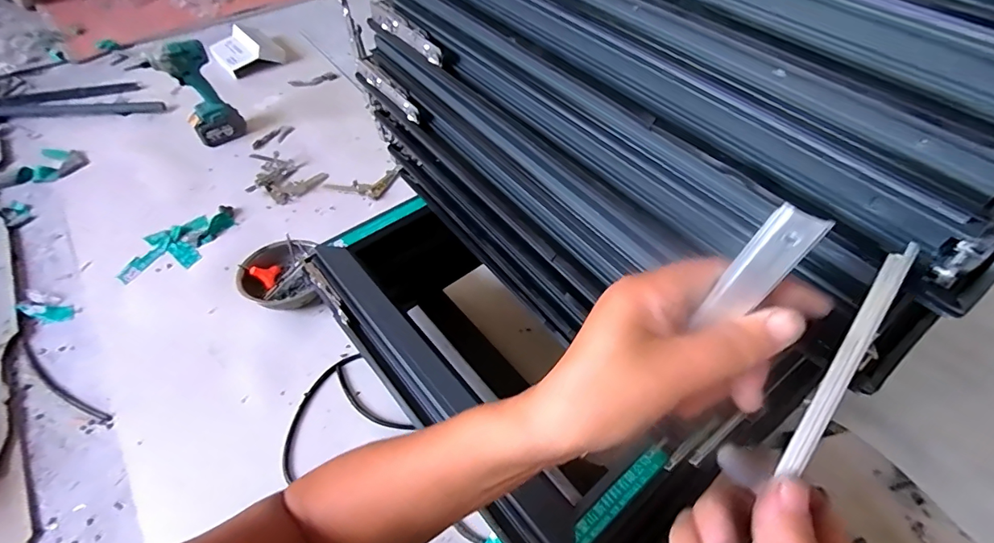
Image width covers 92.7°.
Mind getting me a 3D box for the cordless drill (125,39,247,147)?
[{"bbox_3d":[-0.794,-0.455,1.232,0.178,0.260,0.095,6,51,3],"label":"cordless drill"}]

